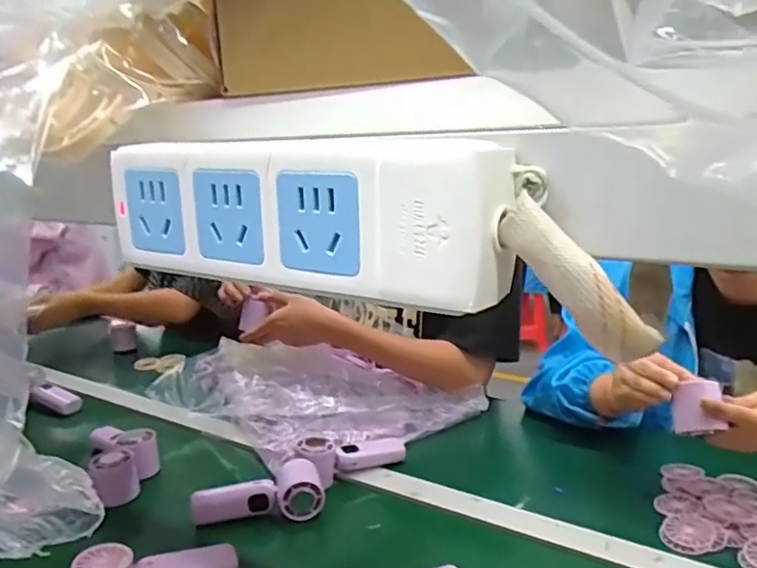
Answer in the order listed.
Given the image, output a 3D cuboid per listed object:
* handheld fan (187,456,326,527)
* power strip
[{"bbox_3d":[-0.148,0.262,0.776,0.156,0.048,0.063,-2,15,-3],"label":"handheld fan"},{"bbox_3d":[-0.035,-0.025,0.227,0.165,0.047,0.031,10,18,36],"label":"power strip"}]

